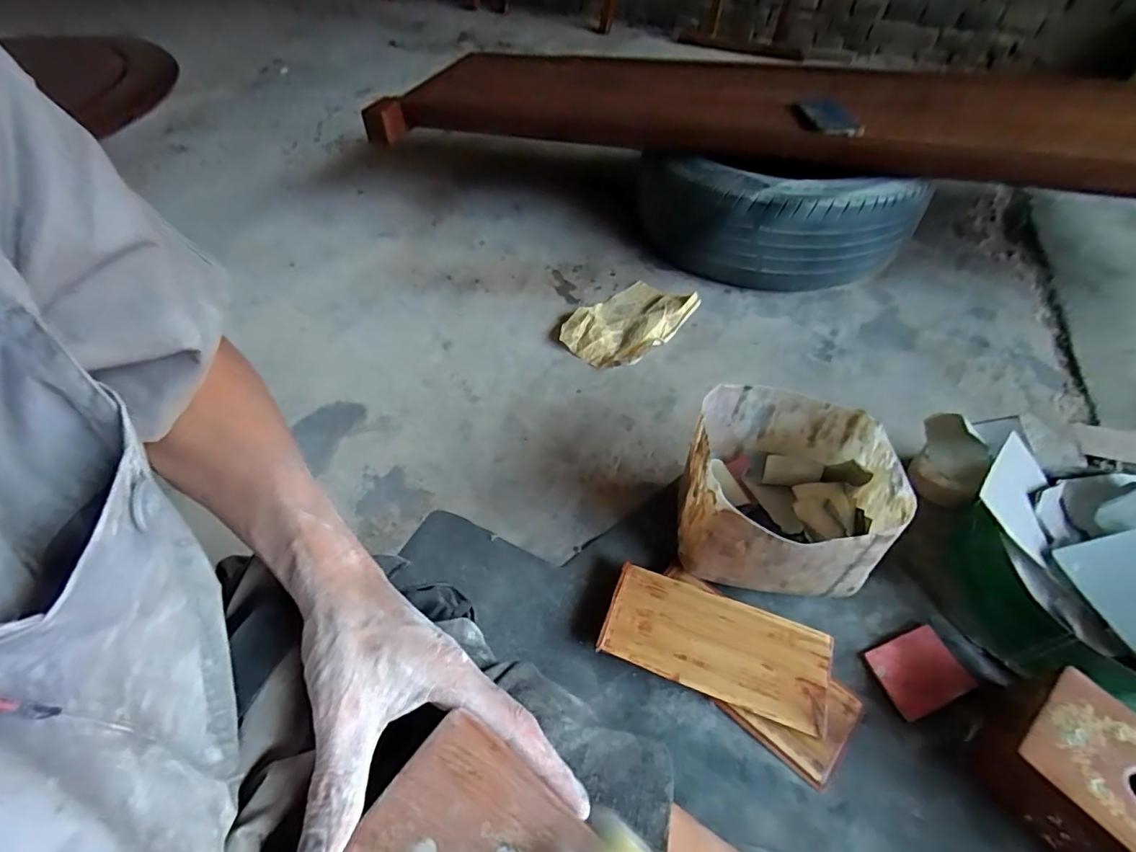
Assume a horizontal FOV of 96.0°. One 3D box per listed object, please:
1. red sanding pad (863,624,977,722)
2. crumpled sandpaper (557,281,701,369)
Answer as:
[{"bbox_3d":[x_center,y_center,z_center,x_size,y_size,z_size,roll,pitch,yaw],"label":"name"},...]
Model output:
[{"bbox_3d":[0.403,0.278,0.586,0.101,0.009,0.074,-20,52,-11],"label":"red sanding pad"},{"bbox_3d":[0.116,-0.205,0.988,0.173,0.036,0.246,32,60,26],"label":"crumpled sandpaper"}]

